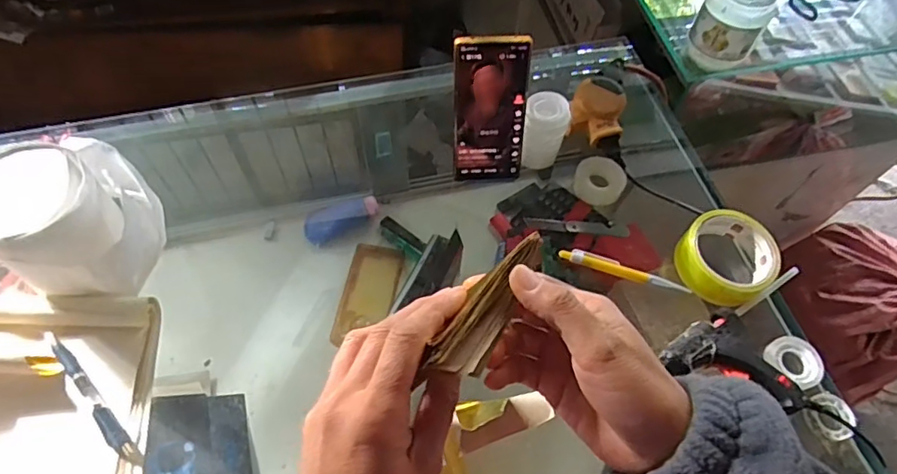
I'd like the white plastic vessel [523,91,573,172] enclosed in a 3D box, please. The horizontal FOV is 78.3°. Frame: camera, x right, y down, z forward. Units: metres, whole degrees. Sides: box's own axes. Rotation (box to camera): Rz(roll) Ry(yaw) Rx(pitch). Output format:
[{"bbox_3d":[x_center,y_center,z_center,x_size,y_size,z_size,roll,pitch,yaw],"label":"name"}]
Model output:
[{"bbox_3d":[0.104,-0.116,0.606,0.046,0.074,0.052,9,61,2],"label":"white plastic vessel"}]

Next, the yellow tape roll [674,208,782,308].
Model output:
[{"bbox_3d":[0.280,0.020,0.557,0.086,0.041,0.090,1,61,-2],"label":"yellow tape roll"}]

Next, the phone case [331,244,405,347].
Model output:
[{"bbox_3d":[-0.115,0.082,0.794,0.075,0.017,0.151,10,61,3],"label":"phone case"}]

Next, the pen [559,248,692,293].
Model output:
[{"bbox_3d":[0.179,0.035,0.565,0.131,0.012,0.014,18,62,7],"label":"pen"}]

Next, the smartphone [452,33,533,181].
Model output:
[{"bbox_3d":[0.043,-0.127,0.564,0.075,0.157,0.012,-4,37,-5],"label":"smartphone"}]

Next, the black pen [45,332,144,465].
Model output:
[{"bbox_3d":[-0.310,0.140,0.479,0.014,0.016,0.146,-39,70,-21],"label":"black pen"}]

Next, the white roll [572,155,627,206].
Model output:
[{"bbox_3d":[0.170,-0.063,0.617,0.048,0.028,0.054,-39,70,-21],"label":"white roll"}]

